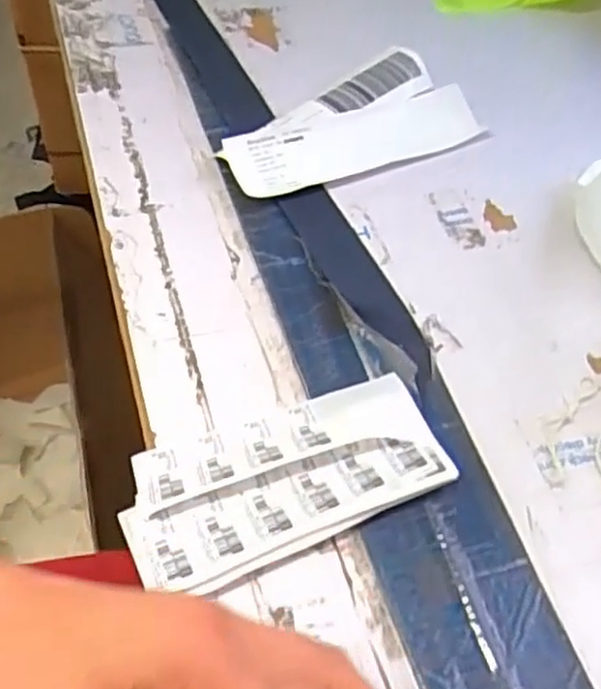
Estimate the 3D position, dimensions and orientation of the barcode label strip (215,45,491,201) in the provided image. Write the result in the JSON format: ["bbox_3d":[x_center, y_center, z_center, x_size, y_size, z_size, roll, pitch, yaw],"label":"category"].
[{"bbox_3d":[0.032,-0.170,0.550,0.194,0.021,0.109,-21,56,-17],"label":"barcode label strip"}]

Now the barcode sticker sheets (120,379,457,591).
[{"bbox_3d":[-0.008,0.066,0.360,0.159,0.023,0.081,-15,54,-13],"label":"barcode sticker sheets"}]

